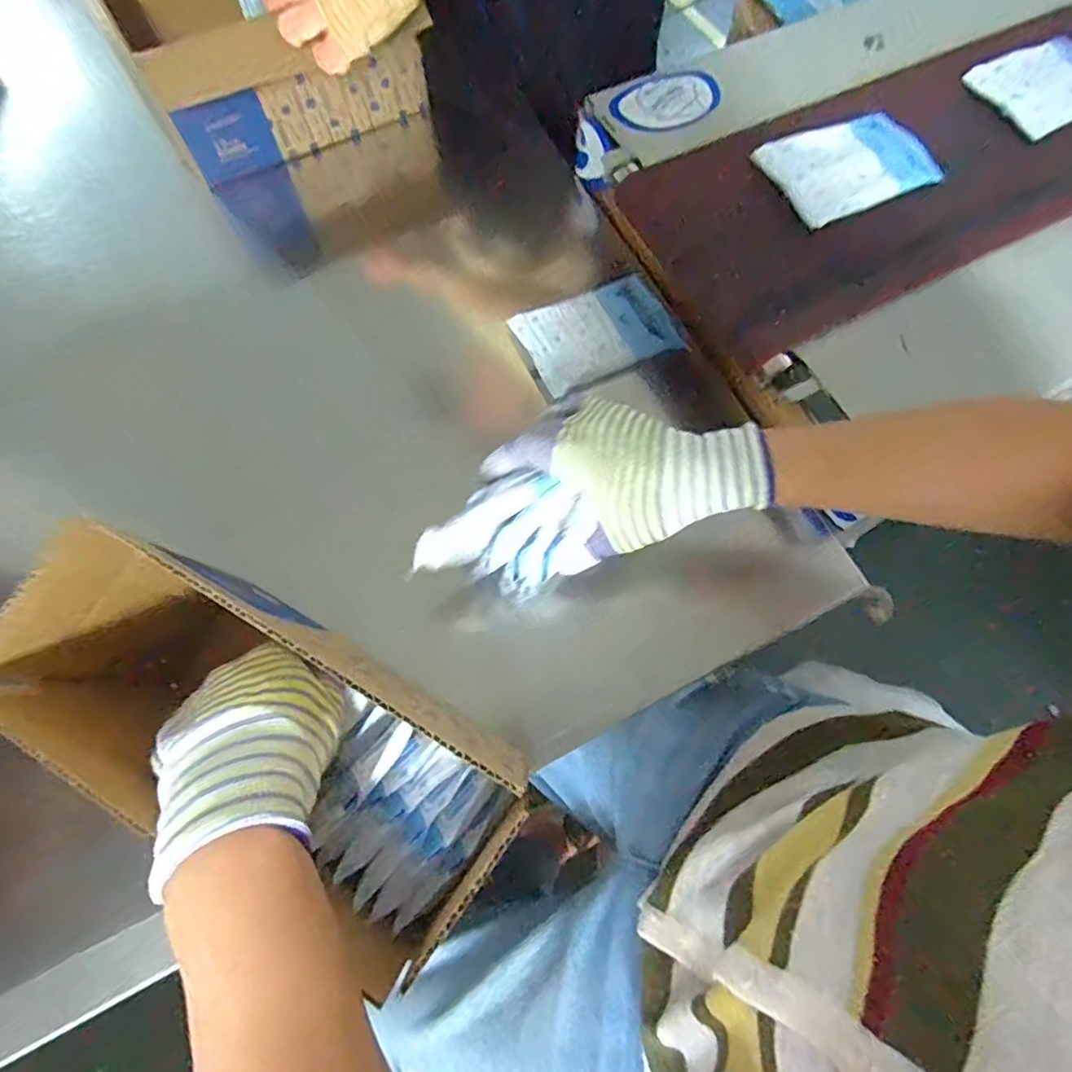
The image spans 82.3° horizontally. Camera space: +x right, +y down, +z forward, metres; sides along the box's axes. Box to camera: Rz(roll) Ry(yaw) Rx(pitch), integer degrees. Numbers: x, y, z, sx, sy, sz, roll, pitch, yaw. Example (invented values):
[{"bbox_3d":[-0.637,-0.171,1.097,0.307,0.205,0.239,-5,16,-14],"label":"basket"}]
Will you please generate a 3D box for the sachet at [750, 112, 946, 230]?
[{"bbox_3d":[0.254,-0.297,0.492,0.132,0.007,0.086,-21,72,-5],"label":"sachet"}]

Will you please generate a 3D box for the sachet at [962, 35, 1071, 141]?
[{"bbox_3d":[0.446,-0.394,0.528,0.111,0.024,0.082,-28,72,-8],"label":"sachet"}]

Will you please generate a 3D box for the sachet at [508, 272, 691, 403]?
[{"bbox_3d":[0.056,-0.176,0.533,0.132,0.017,0.080,-23,72,-6],"label":"sachet"}]

